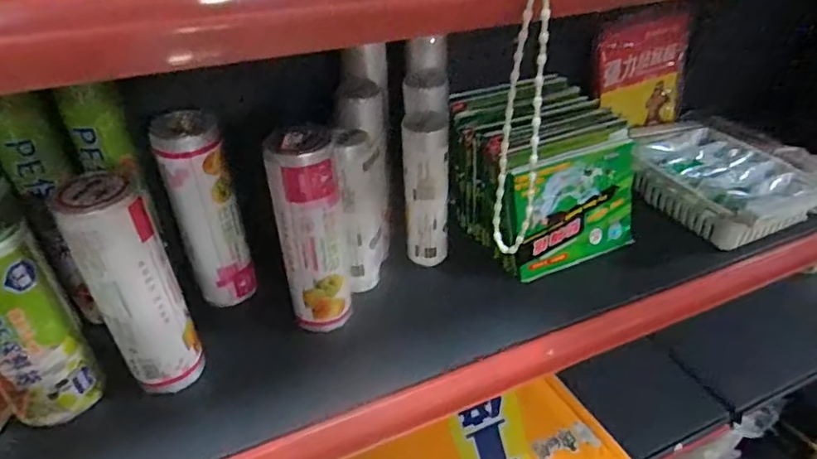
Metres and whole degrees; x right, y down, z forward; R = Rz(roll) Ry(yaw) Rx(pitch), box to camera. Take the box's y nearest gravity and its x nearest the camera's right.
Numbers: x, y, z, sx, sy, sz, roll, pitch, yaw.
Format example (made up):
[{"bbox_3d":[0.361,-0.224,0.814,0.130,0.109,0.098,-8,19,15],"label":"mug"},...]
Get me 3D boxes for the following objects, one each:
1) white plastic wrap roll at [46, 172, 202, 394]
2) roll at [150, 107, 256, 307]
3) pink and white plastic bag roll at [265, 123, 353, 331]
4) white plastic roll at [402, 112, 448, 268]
[{"bbox_3d":[-0.222,0.049,0.459,0.059,0.194,0.055,-15,40,-18],"label":"white plastic wrap roll"},{"bbox_3d":[-0.199,-0.017,0.553,0.053,0.195,0.061,-15,40,-18],"label":"roll"},{"bbox_3d":[-0.088,0.004,0.512,0.058,0.201,0.048,-8,39,-10],"label":"pink and white plastic bag roll"},{"bbox_3d":[0.019,-0.039,0.594,0.047,0.176,0.036,1,38,2],"label":"white plastic roll"}]

